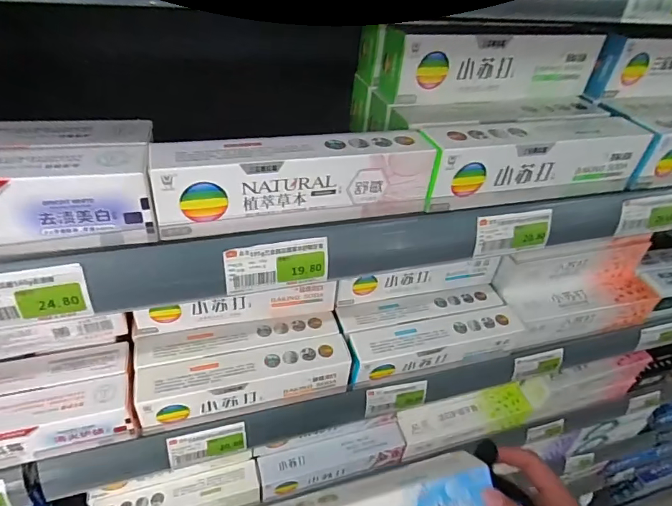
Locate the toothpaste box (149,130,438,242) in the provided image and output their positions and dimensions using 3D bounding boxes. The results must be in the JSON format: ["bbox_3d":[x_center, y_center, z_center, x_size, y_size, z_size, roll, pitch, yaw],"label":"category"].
[{"bbox_3d":[-0.028,-0.056,0.346,0.207,0.056,0.040,-8,42,-18],"label":"toothpaste box"}]

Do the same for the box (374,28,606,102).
[{"bbox_3d":[0.153,-0.182,0.430,0.220,0.057,0.042,-7,42,-18],"label":"box"}]

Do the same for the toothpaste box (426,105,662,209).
[{"bbox_3d":[0.177,-0.088,0.412,0.219,0.058,0.058,-9,42,-19],"label":"toothpaste box"}]

